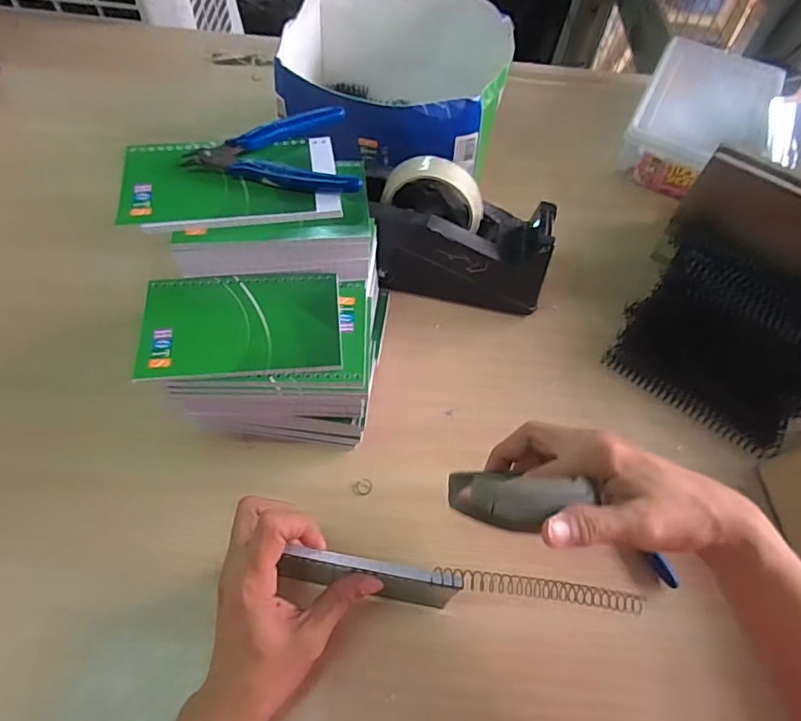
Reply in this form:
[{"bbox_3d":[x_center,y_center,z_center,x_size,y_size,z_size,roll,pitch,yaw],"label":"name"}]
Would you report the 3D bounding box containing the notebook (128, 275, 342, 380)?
[{"bbox_3d":[-0.106,-0.026,0.359,0.128,0.006,0.077,-4,61,-5],"label":"notebook"}]

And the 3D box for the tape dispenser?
[{"bbox_3d":[0.047,-0.113,0.490,0.178,0.105,0.080,10,59,2],"label":"tape dispenser"}]

